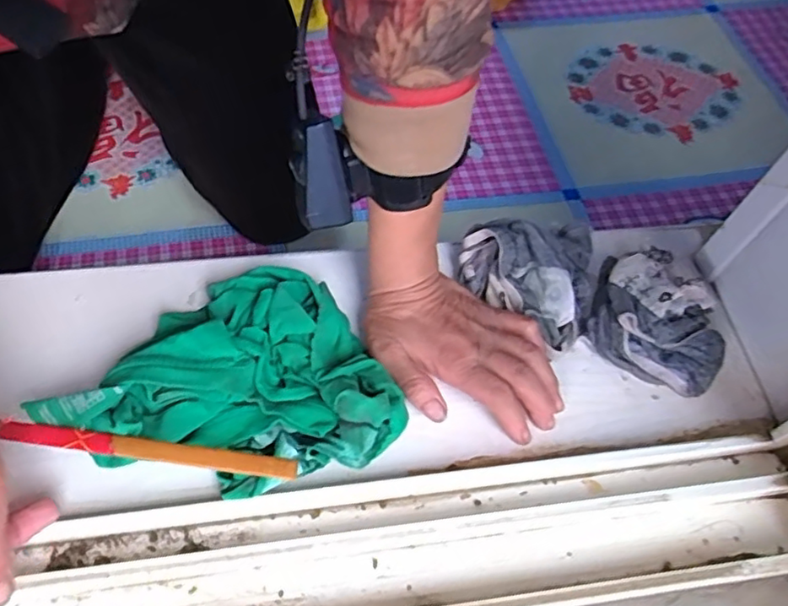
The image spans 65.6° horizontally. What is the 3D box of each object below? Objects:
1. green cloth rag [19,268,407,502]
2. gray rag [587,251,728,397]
[{"bbox_3d":[-0.116,0.059,0.408,0.205,0.052,0.167,-24,64,-17],"label":"green cloth rag"},{"bbox_3d":[0.205,0.008,0.466,0.100,0.040,0.099,22,61,9],"label":"gray rag"}]

